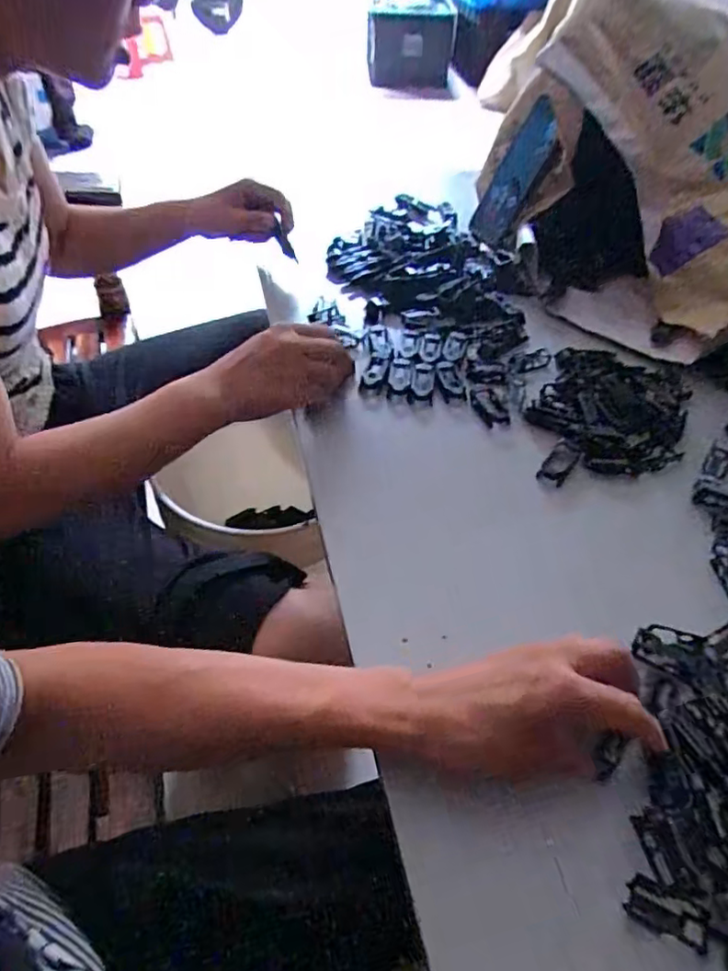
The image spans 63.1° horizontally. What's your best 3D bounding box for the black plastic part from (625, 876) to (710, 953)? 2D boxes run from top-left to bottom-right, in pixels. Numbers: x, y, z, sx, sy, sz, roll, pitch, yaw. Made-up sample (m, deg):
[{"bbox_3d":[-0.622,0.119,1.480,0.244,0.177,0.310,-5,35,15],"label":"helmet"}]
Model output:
[{"bbox_3d":[0.154,0.217,0.301,0.038,0.004,0.020,21,48,15],"label":"black plastic part"}]

